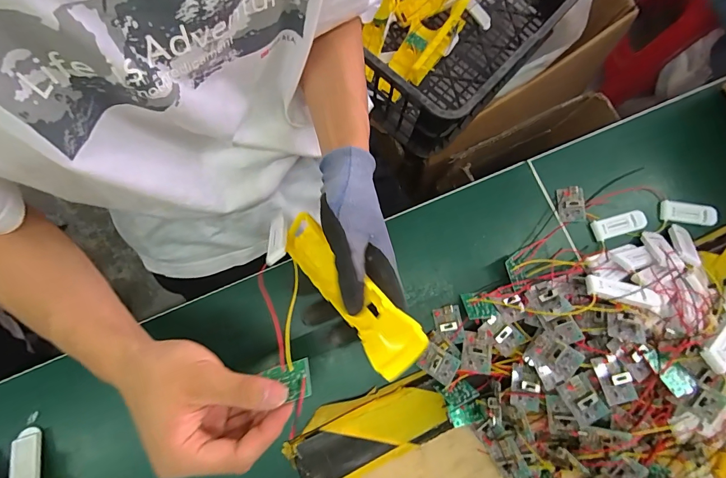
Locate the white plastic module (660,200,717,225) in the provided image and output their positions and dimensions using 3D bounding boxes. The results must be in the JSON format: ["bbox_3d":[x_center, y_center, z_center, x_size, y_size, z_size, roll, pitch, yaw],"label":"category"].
[{"bbox_3d":[0.354,-0.027,0.402,0.052,0.013,0.024,15,80,0],"label":"white plastic module"}]

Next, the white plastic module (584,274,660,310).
[{"bbox_3d":[0.229,0.047,0.326,0.057,0.012,0.019,16,78,19],"label":"white plastic module"}]

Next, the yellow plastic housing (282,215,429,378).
[{"bbox_3d":[-0.017,0.042,0.318,0.044,0.027,0.165,-40,63,-8],"label":"yellow plastic housing"}]

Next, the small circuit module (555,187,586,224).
[{"bbox_3d":[0.222,-0.037,0.393,0.027,0.009,0.037,-6,81,-4],"label":"small circuit module"}]

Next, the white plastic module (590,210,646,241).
[{"bbox_3d":[0.270,-0.015,0.388,0.052,0.009,0.021,-12,82,-5],"label":"white plastic module"}]

